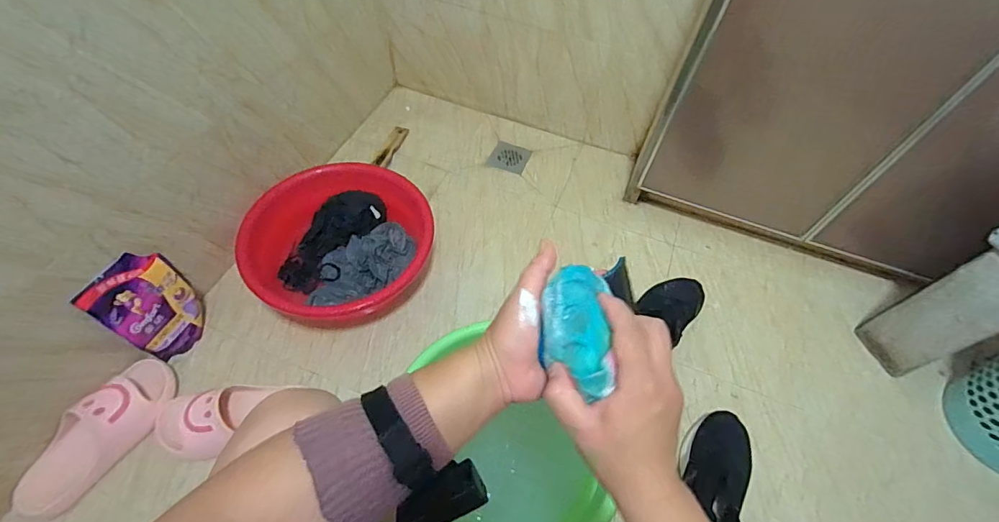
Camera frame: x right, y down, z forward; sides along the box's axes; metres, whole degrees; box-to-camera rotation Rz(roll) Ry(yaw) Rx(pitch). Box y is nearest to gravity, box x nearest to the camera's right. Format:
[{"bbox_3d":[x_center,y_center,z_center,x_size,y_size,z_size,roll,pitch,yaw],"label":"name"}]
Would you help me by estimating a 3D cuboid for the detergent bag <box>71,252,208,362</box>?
[{"bbox_3d":[-0.615,0.087,0.809,0.055,0.218,0.137,21,57,11],"label":"detergent bag"}]

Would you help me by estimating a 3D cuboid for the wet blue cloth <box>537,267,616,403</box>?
[{"bbox_3d":[0.065,0.054,0.353,0.055,0.034,0.101,-2,66,-5],"label":"wet blue cloth"}]

